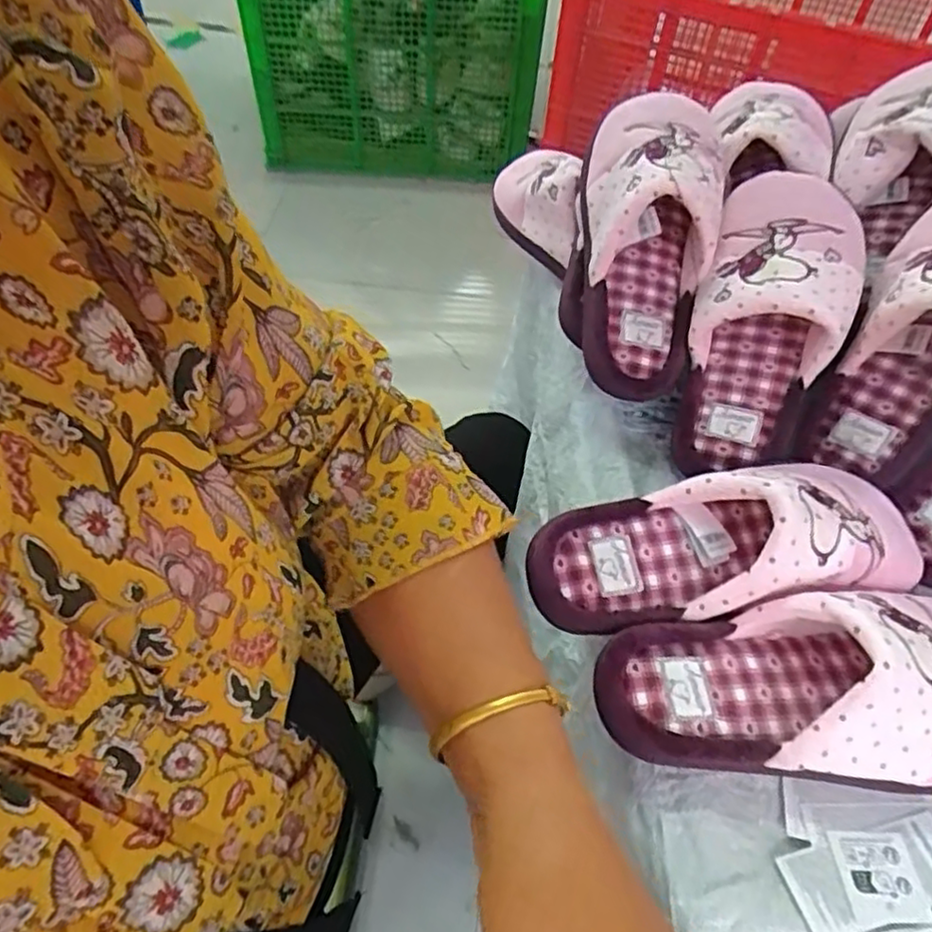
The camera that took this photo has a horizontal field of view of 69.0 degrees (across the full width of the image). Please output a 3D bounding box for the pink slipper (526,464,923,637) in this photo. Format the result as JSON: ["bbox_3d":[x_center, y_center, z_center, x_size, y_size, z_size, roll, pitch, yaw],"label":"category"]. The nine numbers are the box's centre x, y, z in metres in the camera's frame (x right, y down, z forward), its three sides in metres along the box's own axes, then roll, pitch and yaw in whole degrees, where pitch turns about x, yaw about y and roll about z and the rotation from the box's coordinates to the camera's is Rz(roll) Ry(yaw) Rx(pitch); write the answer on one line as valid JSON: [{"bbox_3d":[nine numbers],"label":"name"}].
[{"bbox_3d":[0.159,0.036,0.401,0.241,0.067,0.089,-5,54,-7],"label":"pink slipper"}]

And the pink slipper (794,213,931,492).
[{"bbox_3d":[0.310,-0.097,0.449,0.094,0.236,0.078,38,22,22],"label":"pink slipper"}]

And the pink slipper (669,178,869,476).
[{"bbox_3d":[0.214,-0.106,0.483,0.098,0.072,0.240,18,88,10],"label":"pink slipper"}]

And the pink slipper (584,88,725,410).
[{"bbox_3d":[0.134,-0.171,0.494,0.097,0.079,0.243,6,90,1],"label":"pink slipper"}]

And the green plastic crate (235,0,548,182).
[{"bbox_3d":[-0.150,-1.100,1.597,0.623,0.549,0.647,4,53,-1],"label":"green plastic crate"}]

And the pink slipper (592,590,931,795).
[{"bbox_3d":[0.190,0.111,0.358,0.234,0.058,0.098,1,53,-3],"label":"pink slipper"}]

